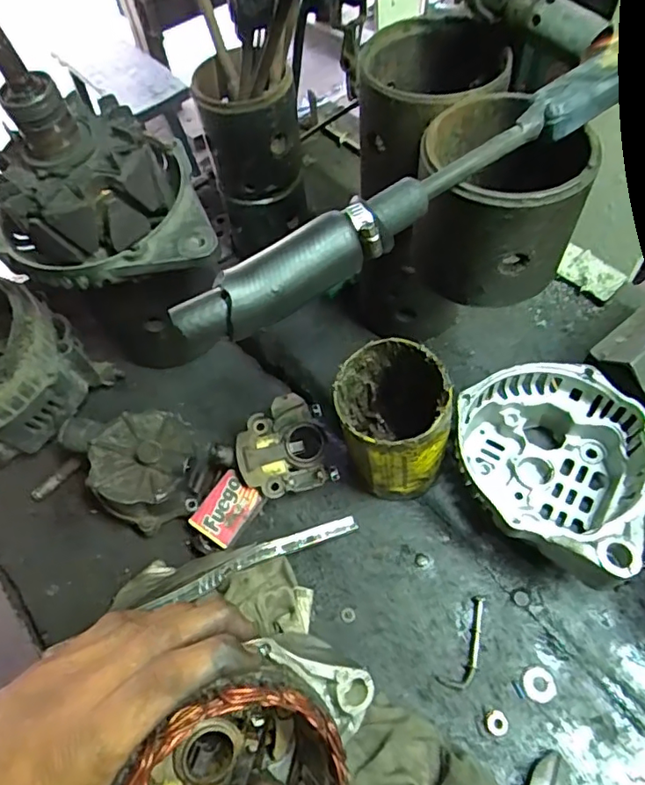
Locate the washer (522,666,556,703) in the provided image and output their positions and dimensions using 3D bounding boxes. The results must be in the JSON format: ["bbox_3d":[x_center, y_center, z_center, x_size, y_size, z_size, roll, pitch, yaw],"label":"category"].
[{"bbox_3d":[0.138,0.186,0.357,0.020,0.004,0.019,-2,59,3],"label":"washer"}]

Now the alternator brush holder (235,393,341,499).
[{"bbox_3d":[-0.032,0.044,0.442,0.070,0.028,0.073,-12,69,-9],"label":"alternator brush holder"}]

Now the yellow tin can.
[{"bbox_3d":[0.048,0.025,0.398,0.070,0.117,0.076,-2,59,3],"label":"yellow tin can"}]

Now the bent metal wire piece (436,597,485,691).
[{"bbox_3d":[0.098,0.167,0.372,0.019,0.007,0.062,27,65,19],"label":"bent metal wire piece"}]

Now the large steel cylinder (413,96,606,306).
[{"bbox_3d":[0.094,-0.107,0.315,0.087,0.089,0.088,-1,59,4],"label":"large steel cylinder"}]

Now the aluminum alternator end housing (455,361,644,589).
[{"bbox_3d":[0.163,0.058,0.387,0.120,0.082,0.149,-12,59,-2],"label":"aluminum alternator end housing"}]

